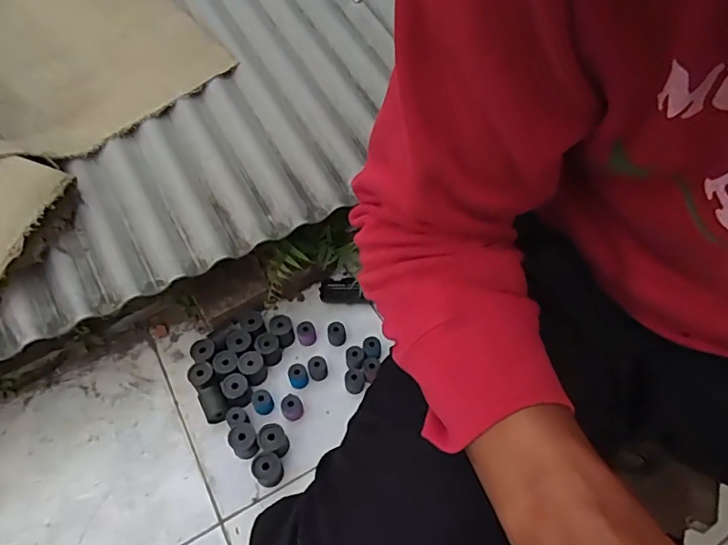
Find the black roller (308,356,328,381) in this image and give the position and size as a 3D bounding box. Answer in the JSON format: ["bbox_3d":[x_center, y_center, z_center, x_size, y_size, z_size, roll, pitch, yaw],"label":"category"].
[{"bbox_3d":[-0.082,0.174,0.918,0.033,0.048,0.031,0,53,1],"label":"black roller"}]

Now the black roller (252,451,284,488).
[{"bbox_3d":[-0.150,0.313,0.809,0.043,0.051,0.049,-23,56,-15],"label":"black roller"}]

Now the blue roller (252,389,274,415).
[{"bbox_3d":[-0.173,0.221,0.877,0.033,0.035,0.033,0,53,1],"label":"blue roller"}]

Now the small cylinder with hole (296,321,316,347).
[{"bbox_3d":[-0.107,0.116,0.958,0.033,0.041,0.032,-15,54,-10],"label":"small cylinder with hole"}]

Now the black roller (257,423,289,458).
[{"bbox_3d":[-0.146,0.279,0.832,0.043,0.052,0.050,-28,57,-18],"label":"black roller"}]

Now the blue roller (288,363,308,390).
[{"bbox_3d":[-0.116,0.185,0.908,0.032,0.045,0.031,0,53,1],"label":"blue roller"}]

